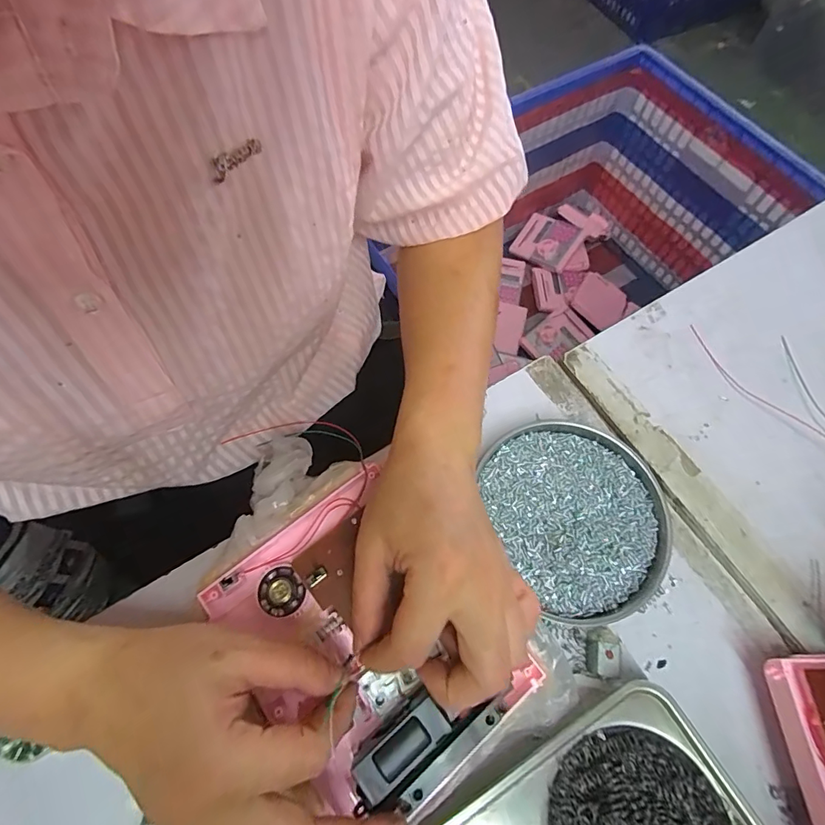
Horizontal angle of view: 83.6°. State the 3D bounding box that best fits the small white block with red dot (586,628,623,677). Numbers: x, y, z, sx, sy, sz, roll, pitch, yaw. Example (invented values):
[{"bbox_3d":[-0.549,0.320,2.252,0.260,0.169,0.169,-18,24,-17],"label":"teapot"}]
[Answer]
[{"bbox_3d":[0.123,0.156,0.300,0.020,0.016,0.027,5,67,0],"label":"small white block with red dot"}]

